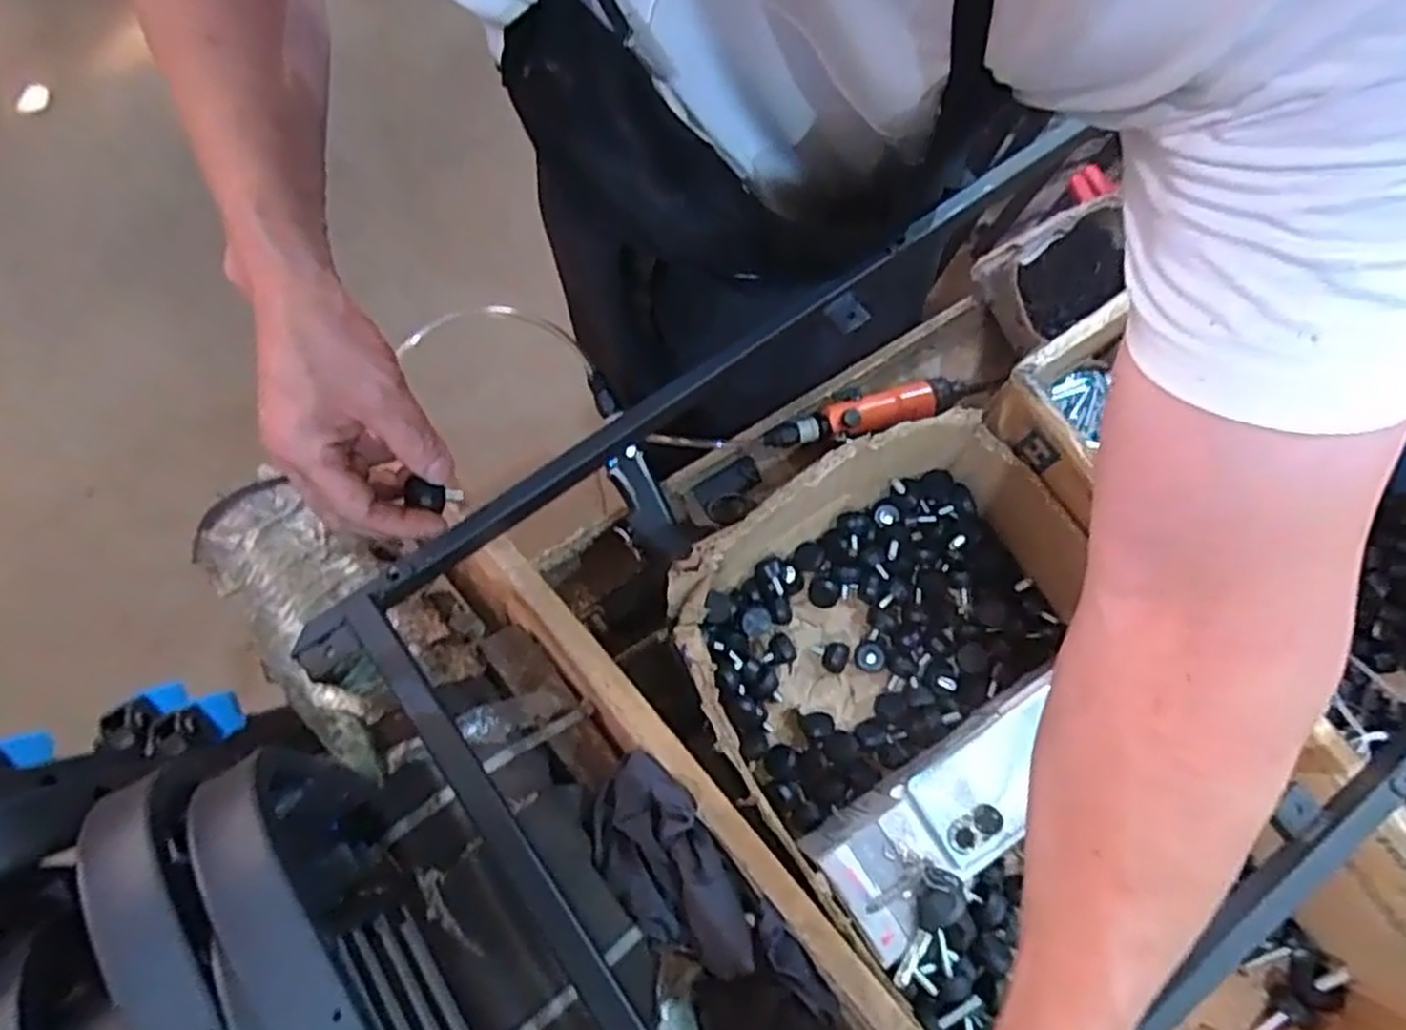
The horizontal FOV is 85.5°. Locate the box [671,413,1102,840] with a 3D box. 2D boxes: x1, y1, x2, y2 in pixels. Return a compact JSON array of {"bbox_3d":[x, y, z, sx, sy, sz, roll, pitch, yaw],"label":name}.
[{"bbox_3d":[0.144,0.081,0.639,0.328,0.132,0.235,-32,75,-10],"label":"box"}]

